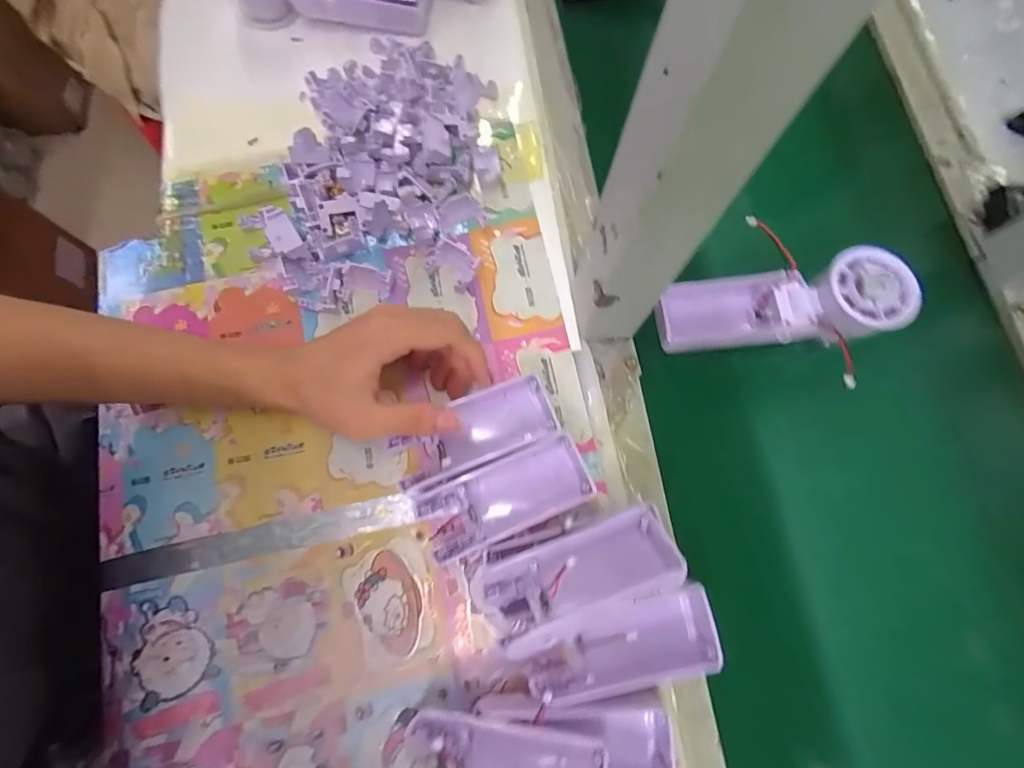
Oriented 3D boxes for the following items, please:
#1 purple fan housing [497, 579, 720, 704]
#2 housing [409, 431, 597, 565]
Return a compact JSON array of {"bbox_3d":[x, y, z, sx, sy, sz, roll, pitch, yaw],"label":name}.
[{"bbox_3d":[0.060,0.155,0.284,0.120,0.029,0.042,-12,76,-4],"label":"purple fan housing"},{"bbox_3d":[-0.005,0.072,0.306,0.107,0.028,0.046,-21,77,-6],"label":"housing"}]

